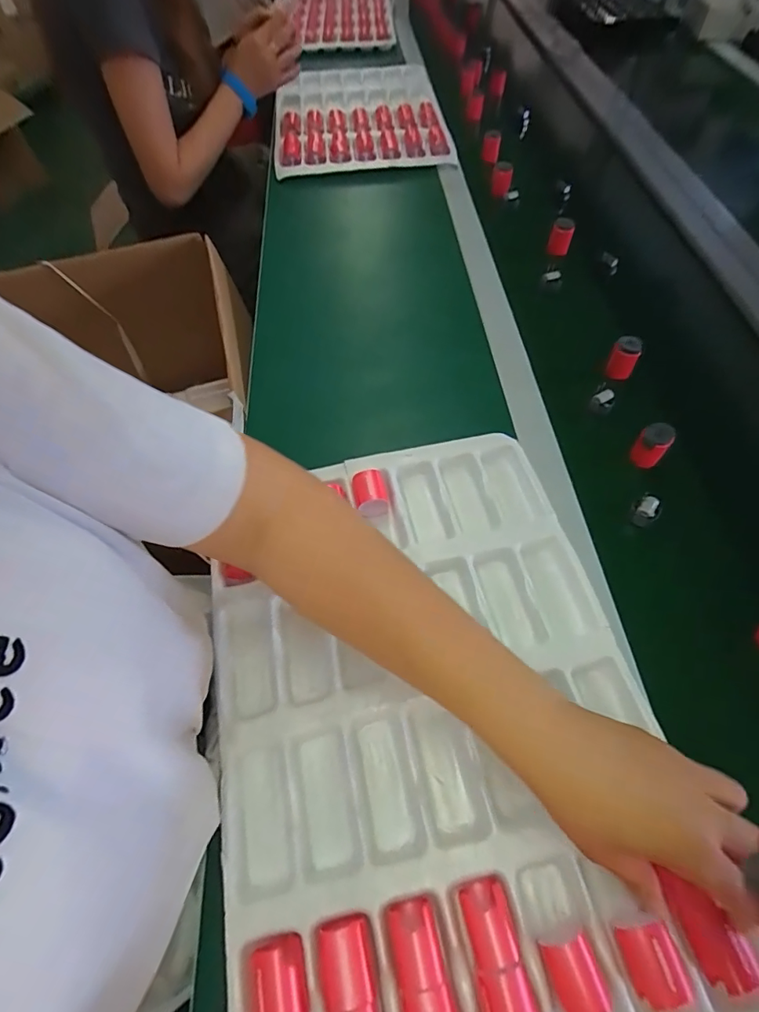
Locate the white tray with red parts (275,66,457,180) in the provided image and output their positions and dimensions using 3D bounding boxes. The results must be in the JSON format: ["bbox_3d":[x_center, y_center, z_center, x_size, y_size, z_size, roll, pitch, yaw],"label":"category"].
[{"bbox_3d":[-0.043,-0.768,0.940,0.318,0.034,0.455,-6,59,-1],"label":"white tray with red parts"}]

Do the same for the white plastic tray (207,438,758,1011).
[{"bbox_3d":[0.034,0.153,0.370,0.316,0.040,0.440,-12,58,-6],"label":"white plastic tray"}]

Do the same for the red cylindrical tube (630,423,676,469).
[{"bbox_3d":[0.281,-0.062,0.492,0.029,0.045,0.025,37,67,22],"label":"red cylindrical tube"}]

